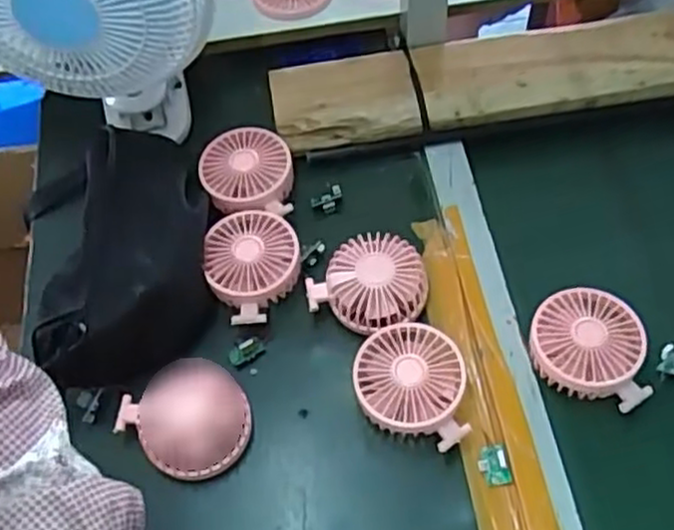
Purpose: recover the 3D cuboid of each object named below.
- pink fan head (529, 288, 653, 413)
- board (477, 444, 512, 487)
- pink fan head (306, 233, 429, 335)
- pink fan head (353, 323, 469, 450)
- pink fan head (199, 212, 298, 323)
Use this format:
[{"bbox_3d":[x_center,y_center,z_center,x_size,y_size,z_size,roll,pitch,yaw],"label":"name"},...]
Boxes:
[{"bbox_3d":[0.211,0.064,0.606,0.097,0.033,0.085,26,62,19],"label":"pink fan head"},{"bbox_3d":[0.122,0.156,0.577,0.024,0.006,0.030,-9,56,-2],"label":"board"},{"bbox_3d":[0.029,0.016,0.646,0.095,0.042,0.082,21,62,18],"label":"pink fan head"},{"bbox_3d":[0.060,0.095,0.595,0.083,0.049,0.098,-3,57,3],"label":"pink fan head"},{"bbox_3d":[-0.073,0.003,0.664,0.083,0.044,0.103,-9,57,-1],"label":"pink fan head"}]

